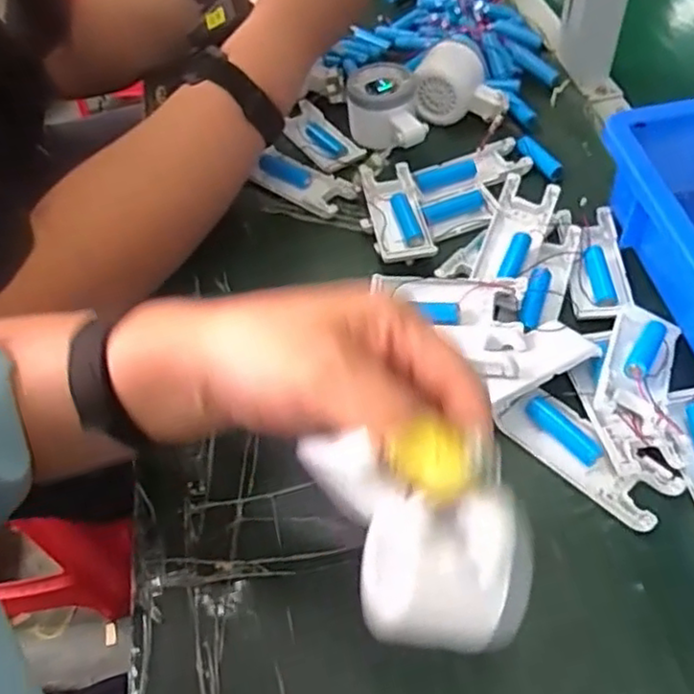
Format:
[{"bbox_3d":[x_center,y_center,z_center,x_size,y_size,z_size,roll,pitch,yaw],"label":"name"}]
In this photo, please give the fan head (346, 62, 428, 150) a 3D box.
[{"bbox_3d":[0.030,-0.202,0.566,0.058,0.046,0.082,-14,53,-5],"label":"fan head"}]

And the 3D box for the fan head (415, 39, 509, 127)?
[{"bbox_3d":[0.102,-0.232,0.581,0.076,0.051,0.047,6,54,10],"label":"fan head"}]

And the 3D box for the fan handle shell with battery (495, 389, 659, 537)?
[{"bbox_3d":[0.138,0.062,0.389,0.040,0.016,0.102,-39,59,-22],"label":"fan handle shell with battery"}]

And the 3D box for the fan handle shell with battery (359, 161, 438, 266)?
[{"bbox_3d":[0.036,-0.104,0.514,0.044,0.015,0.106,-11,52,-2],"label":"fan handle shell with battery"}]

